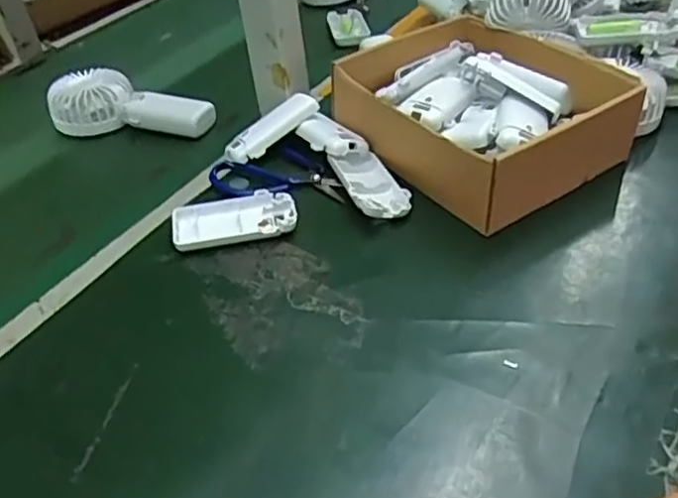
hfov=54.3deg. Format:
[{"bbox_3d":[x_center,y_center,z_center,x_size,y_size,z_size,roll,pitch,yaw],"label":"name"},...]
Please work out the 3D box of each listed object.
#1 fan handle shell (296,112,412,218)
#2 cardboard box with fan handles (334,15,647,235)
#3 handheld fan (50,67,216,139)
[{"bbox_3d":[0.011,-0.075,0.568,0.047,0.030,0.149,-21,44,-18],"label":"fan handle shell"},{"bbox_3d":[0.119,-0.121,0.585,0.179,0.072,0.220,-31,48,-26],"label":"cardboard box with fan handles"},{"bbox_3d":[-0.216,-0.141,0.684,0.168,0.056,0.069,13,45,18],"label":"handheld fan"}]

